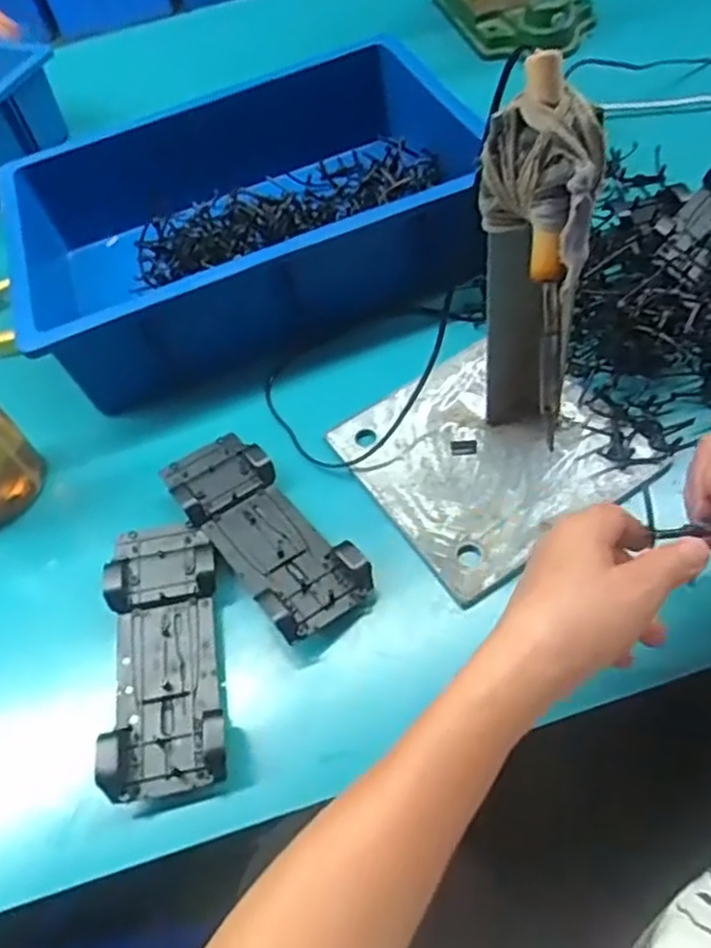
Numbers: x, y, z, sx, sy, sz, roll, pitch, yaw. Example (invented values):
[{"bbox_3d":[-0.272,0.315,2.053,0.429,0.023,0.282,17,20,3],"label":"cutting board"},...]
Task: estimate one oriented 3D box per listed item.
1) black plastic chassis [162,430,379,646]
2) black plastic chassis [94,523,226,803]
[{"bbox_3d":[-0.075,0.035,0.534,0.077,0.023,0.203,-36,58,-15],"label":"black plastic chassis"},{"bbox_3d":[-0.134,0.119,0.485,0.076,0.023,0.193,-12,55,0],"label":"black plastic chassis"}]

